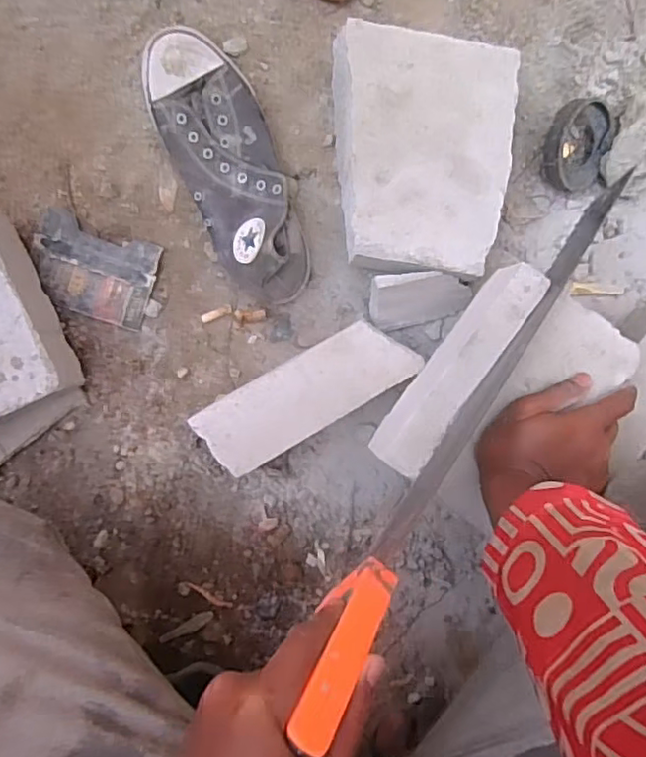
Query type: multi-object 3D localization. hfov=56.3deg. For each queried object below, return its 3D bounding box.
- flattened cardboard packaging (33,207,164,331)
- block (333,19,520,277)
[{"bbox_3d":[-0.233,-0.109,0.609,0.121,0.011,0.089,19,91,-5],"label":"flattened cardboard packaging"},{"bbox_3d":[0.087,-0.205,0.579,0.154,0.082,0.208,3,93,-4],"label":"block"}]

